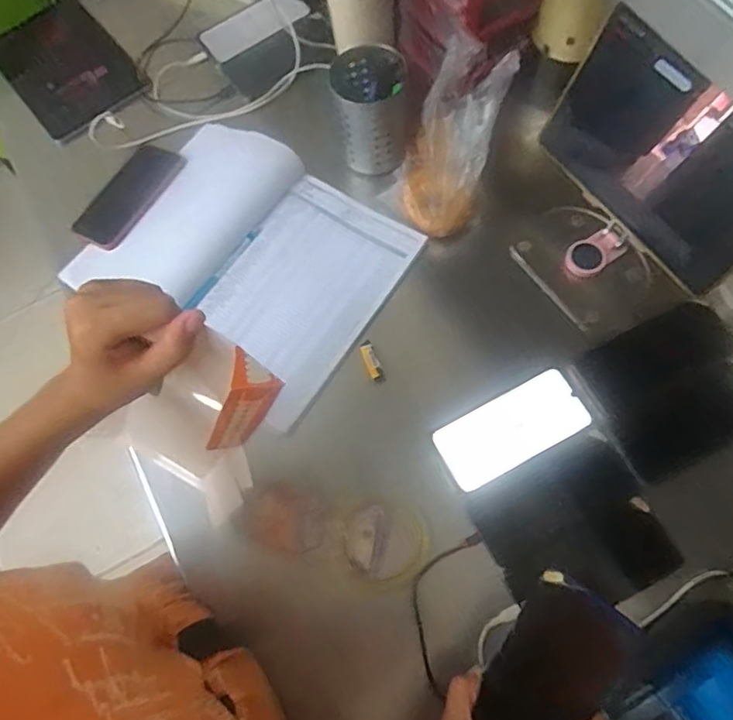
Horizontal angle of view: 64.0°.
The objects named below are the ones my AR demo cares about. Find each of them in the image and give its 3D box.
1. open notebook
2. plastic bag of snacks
[{"bbox_3d":[-0.144,-0.129,0.722,0.350,0.031,0.283,34,72,16],"label":"open notebook"},{"bbox_3d":[0.103,-0.261,0.713,0.104,0.137,0.191,16,72,10],"label":"plastic bag of snacks"}]

